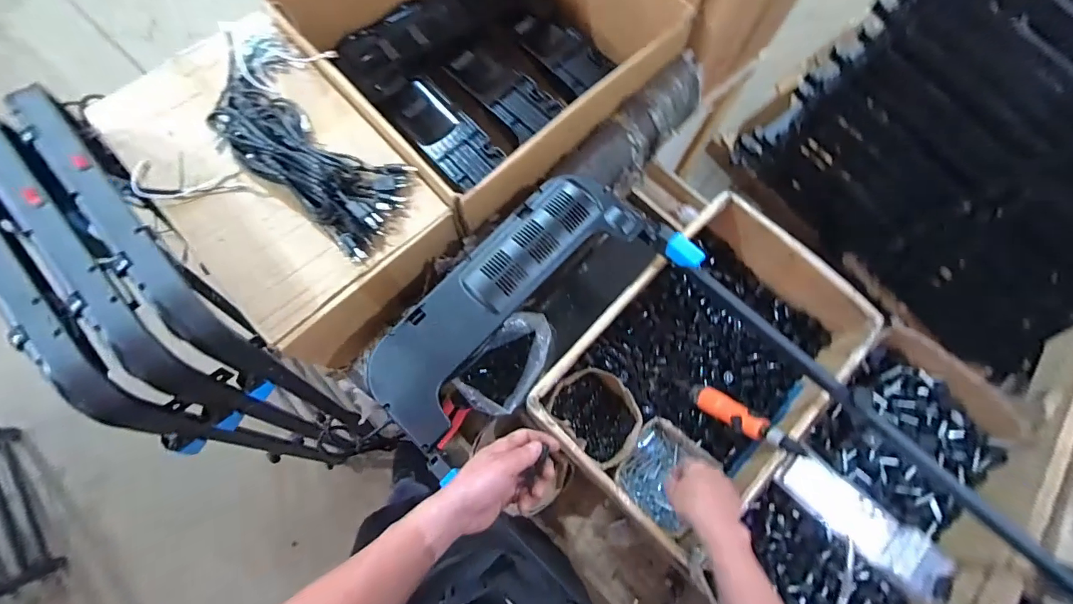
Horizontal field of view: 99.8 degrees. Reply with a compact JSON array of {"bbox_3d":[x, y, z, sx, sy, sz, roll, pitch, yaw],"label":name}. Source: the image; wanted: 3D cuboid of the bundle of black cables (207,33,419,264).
[{"bbox_3d":[-0.387,-0.288,0.735,0.456,0.045,0.208,39,77,9],"label":"bundle of black cables"}]

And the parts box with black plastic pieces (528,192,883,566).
[{"bbox_3d":[0.280,0.119,0.791,0.524,0.181,0.345,-44,80,-12],"label":"parts box with black plastic pieces"}]

